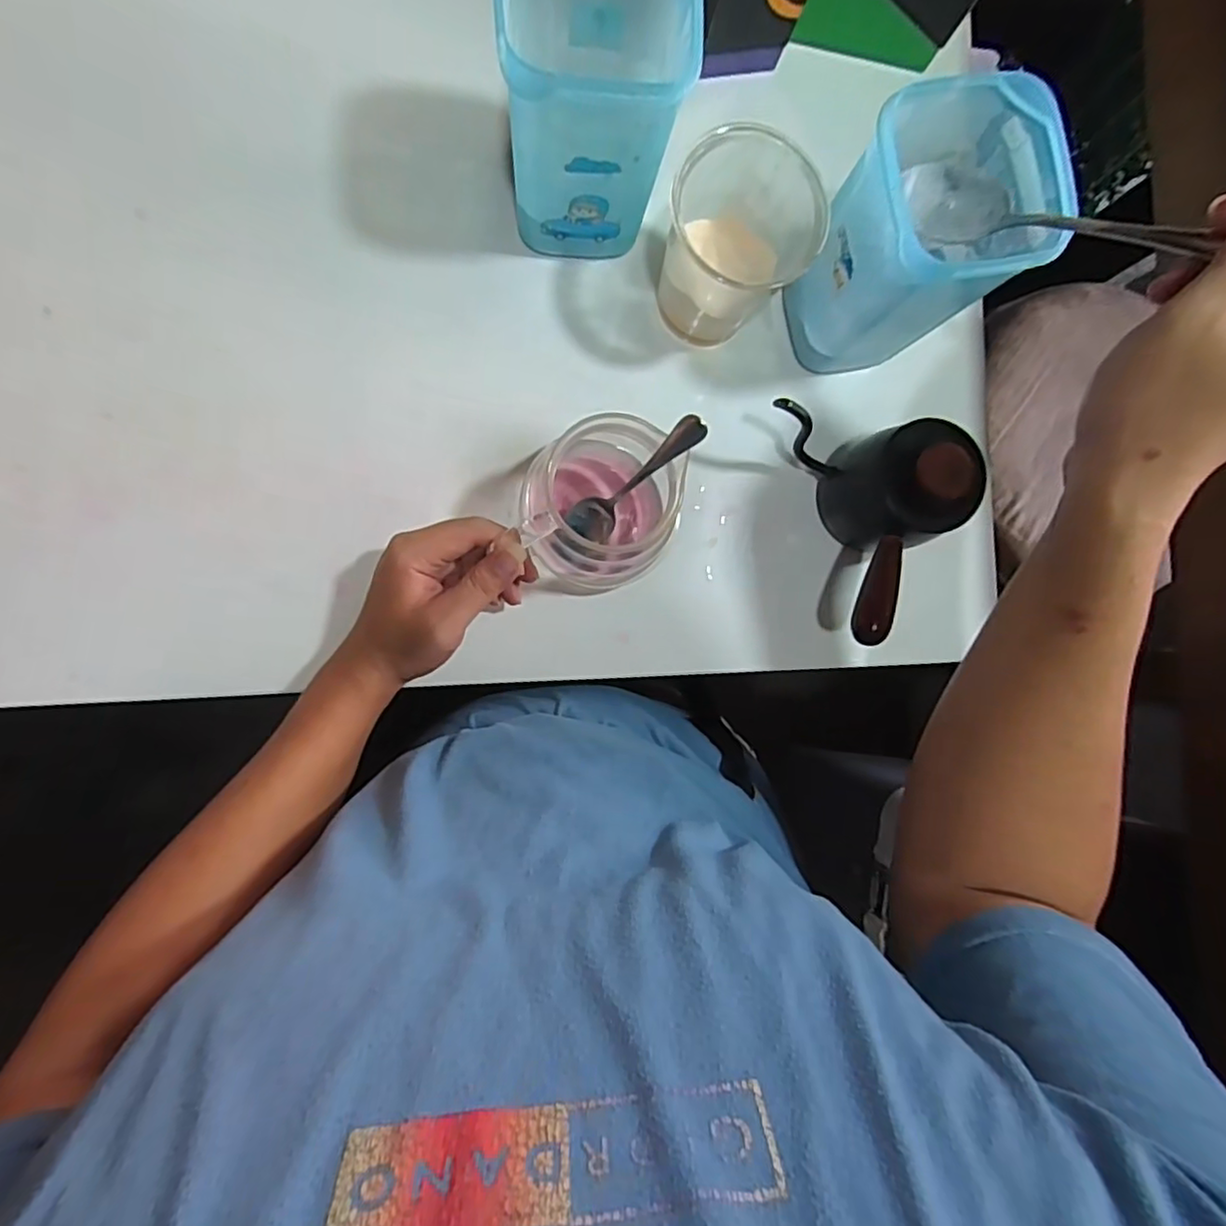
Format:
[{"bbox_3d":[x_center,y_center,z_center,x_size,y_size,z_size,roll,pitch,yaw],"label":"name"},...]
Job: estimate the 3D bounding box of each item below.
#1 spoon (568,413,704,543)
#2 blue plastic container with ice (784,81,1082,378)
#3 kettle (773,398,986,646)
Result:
[{"bbox_3d":[0.014,-0.078,0.383,0.018,0.127,0.031,-38,94,-39],"label":"spoon"},{"bbox_3d":[0.177,-0.220,0.389,0.095,0.146,0.092,-15,90,-8],"label":"blue plastic container with ice"},{"bbox_3d":[0.171,-0.077,0.415,0.103,0.093,0.157,-20,91,-7],"label":"kettle"}]

